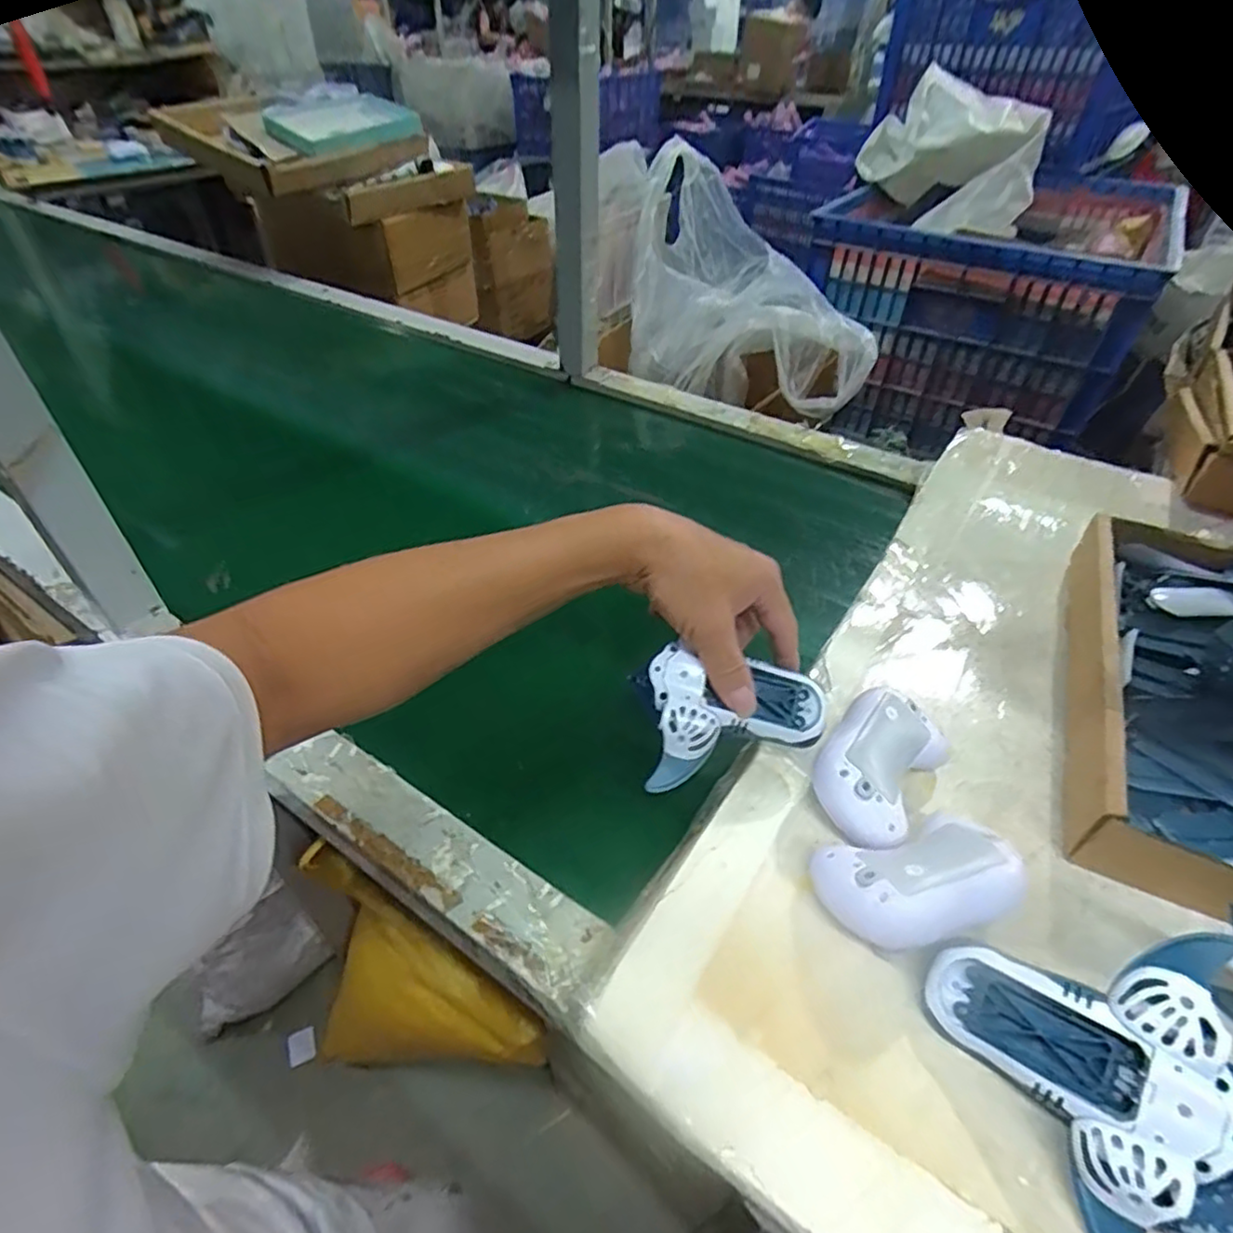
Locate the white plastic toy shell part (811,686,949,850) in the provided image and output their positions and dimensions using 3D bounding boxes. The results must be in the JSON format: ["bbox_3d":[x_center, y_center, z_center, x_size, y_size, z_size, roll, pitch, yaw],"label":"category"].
[{"bbox_3d":[0.171,0.095,0.428,0.109,0.026,0.070,-31,78,-31],"label":"white plastic toy shell part"}]

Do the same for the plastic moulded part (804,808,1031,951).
[{"bbox_3d":[0.168,0.150,0.372,0.106,0.055,0.063,-12,45,-12],"label":"plastic moulded part"}]

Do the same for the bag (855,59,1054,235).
[{"bbox_3d":[0.739,-1.035,1.470,0.347,0.261,0.259,12,44,12],"label":"bag"}]

